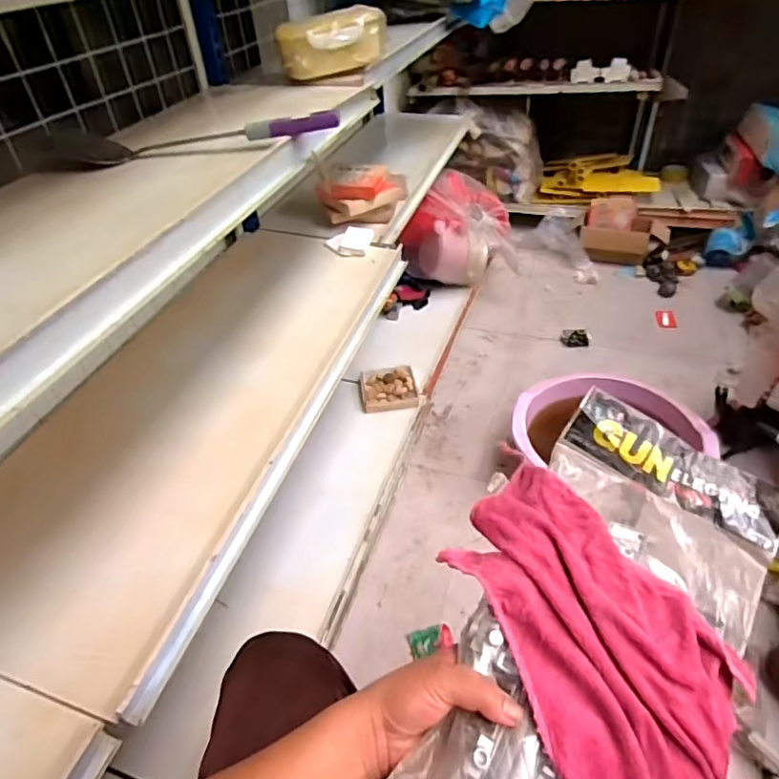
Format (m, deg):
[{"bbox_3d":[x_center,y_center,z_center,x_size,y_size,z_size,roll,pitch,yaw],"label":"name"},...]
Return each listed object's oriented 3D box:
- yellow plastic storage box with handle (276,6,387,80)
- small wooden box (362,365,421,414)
[{"bbox_3d":[-0.099,-0.619,0.958,0.176,0.085,0.107,-26,45,-21],"label":"yellow plastic storage box with handle"},{"bbox_3d":[-0.001,-0.002,1.371,0.139,0.035,0.139,-8,41,-2],"label":"small wooden box"}]

